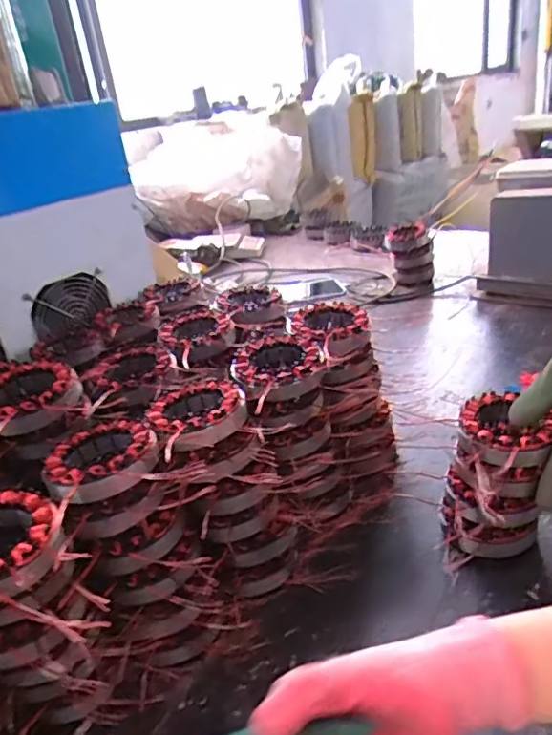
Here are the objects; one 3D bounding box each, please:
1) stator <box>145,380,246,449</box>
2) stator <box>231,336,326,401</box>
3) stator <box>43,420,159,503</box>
[{"bbox_3d":[-0.068,0.043,0.494,0.083,0.032,0.085,-15,27,-15],"label":"stator"},{"bbox_3d":[0.002,0.005,0.549,0.084,0.042,0.087,-10,26,-4],"label":"stator"},{"bbox_3d":[-0.138,0.077,0.445,0.086,0.035,0.089,-16,27,-17],"label":"stator"}]

